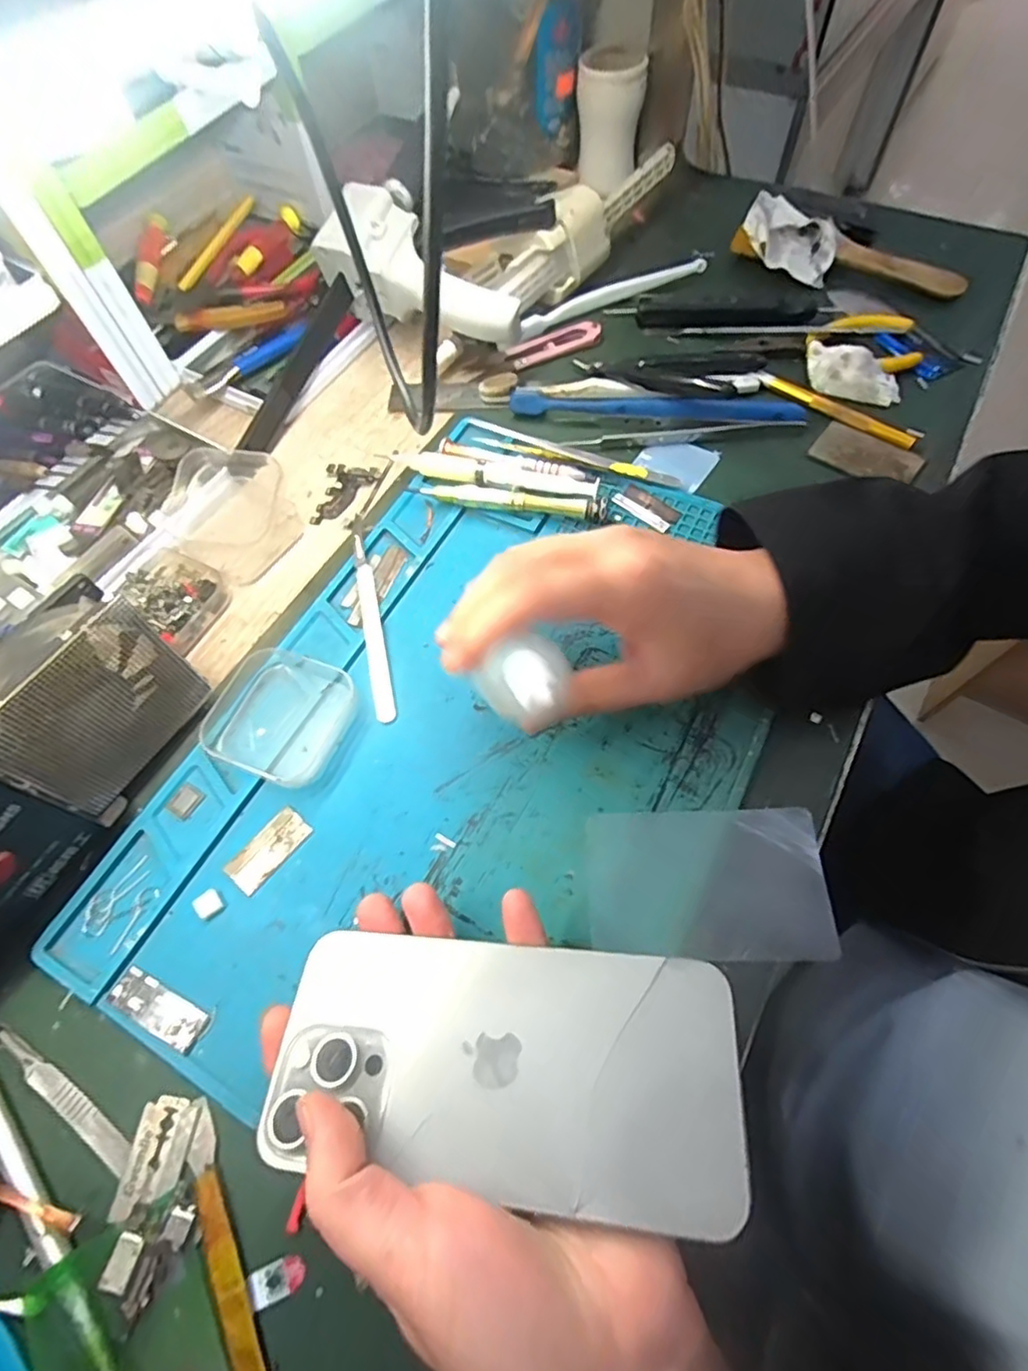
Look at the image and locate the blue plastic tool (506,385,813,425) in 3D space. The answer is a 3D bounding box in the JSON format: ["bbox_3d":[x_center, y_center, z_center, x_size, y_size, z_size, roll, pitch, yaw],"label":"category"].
[{"bbox_3d":[0.091,-0.182,0.399,0.186,0.011,0.021,6,65,5],"label":"blue plastic tool"}]

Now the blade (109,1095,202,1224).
[{"bbox_3d":[-0.136,0.179,0.233,0.021,0.004,0.038,7,58,7],"label":"blade"}]

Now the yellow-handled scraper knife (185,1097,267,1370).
[{"bbox_3d":[-0.098,0.211,0.213,0.010,0.004,0.119,-25,66,-10],"label":"yellow-handled scraper knife"}]

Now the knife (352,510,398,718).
[{"bbox_3d":[-0.080,-0.044,0.341,0.010,0.005,0.140,-12,64,-4],"label":"knife"}]

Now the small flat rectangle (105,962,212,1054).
[{"bbox_3d":[-0.148,0.135,0.255,0.044,0.004,0.016,24,60,14],"label":"small flat rectangle"}]

